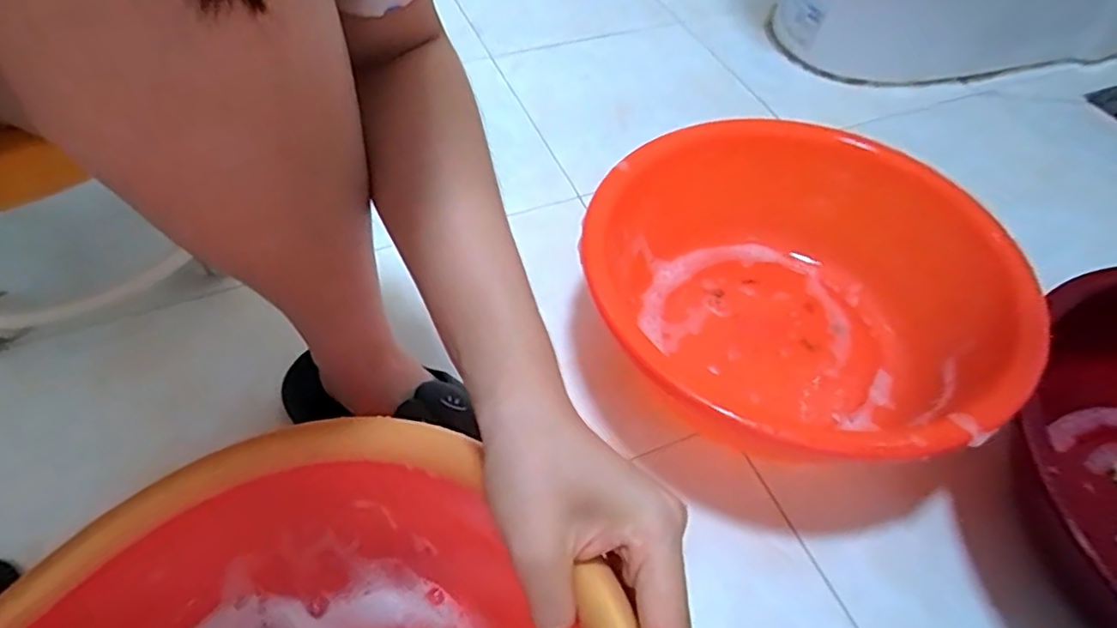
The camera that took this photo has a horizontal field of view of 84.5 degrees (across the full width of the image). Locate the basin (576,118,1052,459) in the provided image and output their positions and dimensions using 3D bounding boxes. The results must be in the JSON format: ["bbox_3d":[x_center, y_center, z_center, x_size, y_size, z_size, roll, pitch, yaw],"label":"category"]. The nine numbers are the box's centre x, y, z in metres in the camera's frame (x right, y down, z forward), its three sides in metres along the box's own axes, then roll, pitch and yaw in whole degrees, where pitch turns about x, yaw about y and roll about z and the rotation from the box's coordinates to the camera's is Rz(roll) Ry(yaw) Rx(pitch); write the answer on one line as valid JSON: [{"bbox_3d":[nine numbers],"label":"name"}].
[{"bbox_3d":[0.190,-0.016,0.528,0.328,0.124,0.331,1,51,-1],"label":"basin"}]

